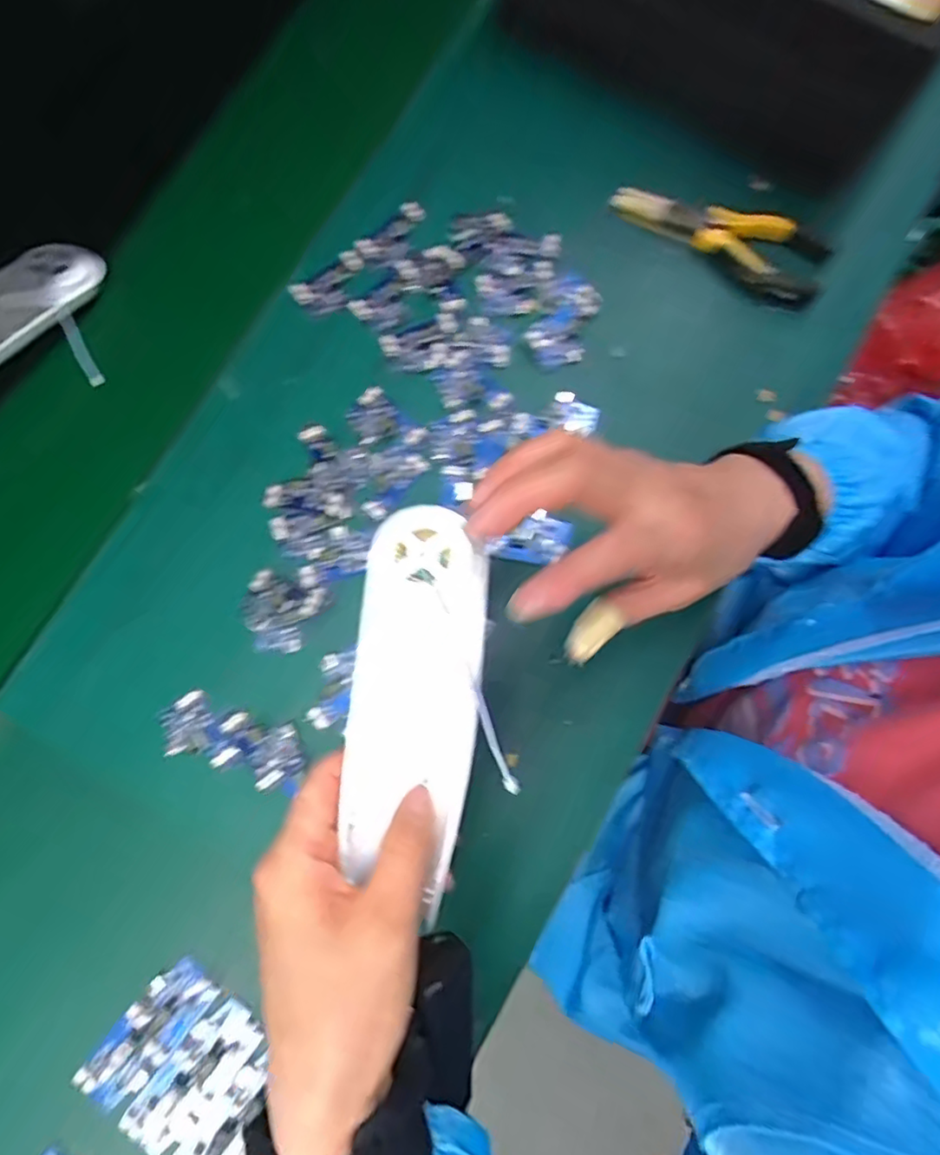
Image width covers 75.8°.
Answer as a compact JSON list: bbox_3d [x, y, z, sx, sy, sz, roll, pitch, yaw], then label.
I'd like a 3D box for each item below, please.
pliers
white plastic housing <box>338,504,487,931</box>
[{"bbox_3d":[0.179,-0.246,0.443,0.156,0.019,0.059,19,79,4],"label":"pliers"},{"bbox_3d":[-0.024,0.043,0.266,0.054,0.016,0.152,6,82,1],"label":"white plastic housing"}]

